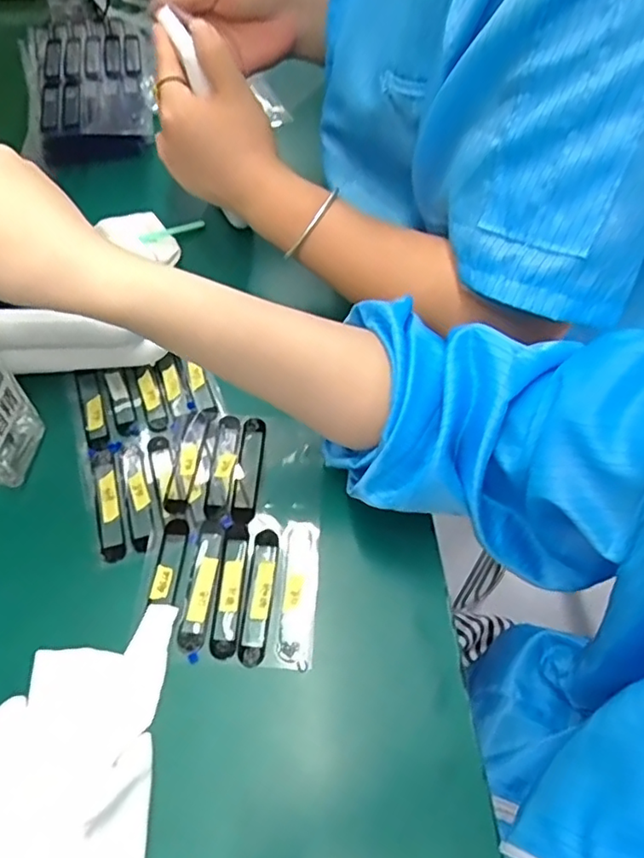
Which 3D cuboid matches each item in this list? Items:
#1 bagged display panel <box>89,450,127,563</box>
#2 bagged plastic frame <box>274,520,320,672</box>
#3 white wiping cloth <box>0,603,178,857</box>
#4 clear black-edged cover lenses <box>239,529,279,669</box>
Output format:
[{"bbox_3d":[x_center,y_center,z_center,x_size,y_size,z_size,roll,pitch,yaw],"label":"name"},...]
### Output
[{"bbox_3d":[-0.139,0.048,0.393,0.017,0.004,0.080,-14,57,-11],"label":"bagged display panel"},{"bbox_3d":[-0.014,0.094,0.358,0.021,0.004,0.085,2,55,0],"label":"bagged plastic frame"},{"bbox_3d":[-0.137,0.156,0.305,0.103,0.029,0.128,-1,55,-2],"label":"white wiping cloth"},{"bbox_3d":[-0.036,0.098,0.360,0.015,0.005,0.080,4,55,2],"label":"clear black-edged cover lenses"}]

